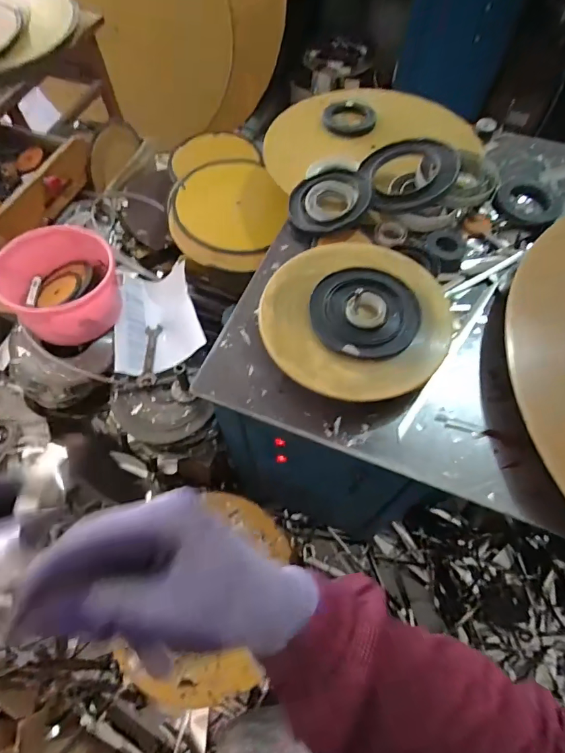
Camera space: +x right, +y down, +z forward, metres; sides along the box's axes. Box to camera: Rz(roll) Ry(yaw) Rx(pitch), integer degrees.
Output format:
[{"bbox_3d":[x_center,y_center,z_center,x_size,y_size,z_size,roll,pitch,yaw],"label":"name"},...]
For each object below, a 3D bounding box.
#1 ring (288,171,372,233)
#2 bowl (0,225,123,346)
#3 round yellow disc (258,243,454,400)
[{"bbox_3d":[0.090,-0.335,0.816,0.151,0.046,0.149,0,61,1],"label":"ring"},{"bbox_3d":[-0.434,-0.181,0.862,0.207,0.139,0.193,0,61,1],"label":"bowl"},{"bbox_3d":[0.109,-0.085,0.632,0.283,0.059,0.223,6,61,4],"label":"round yellow disc"}]

